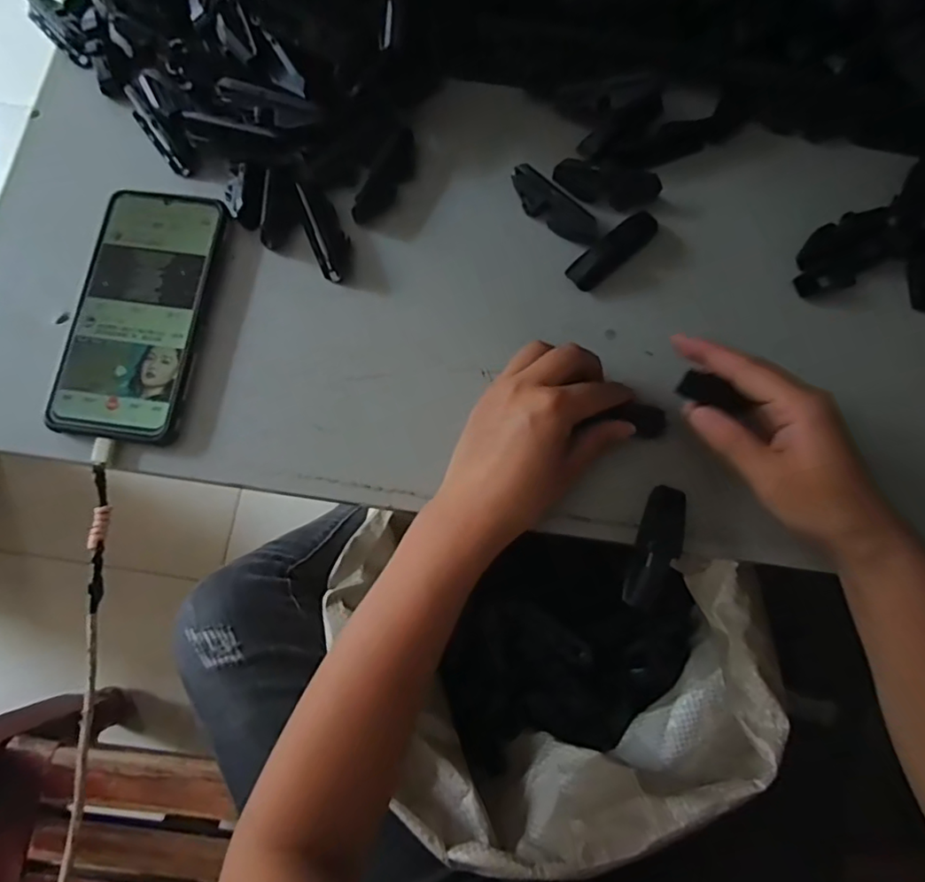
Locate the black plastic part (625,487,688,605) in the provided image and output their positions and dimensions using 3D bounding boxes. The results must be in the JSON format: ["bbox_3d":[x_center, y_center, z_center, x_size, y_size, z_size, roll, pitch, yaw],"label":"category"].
[{"bbox_3d":[0.115,0.062,0.338,0.021,0.024,0.072,19,77,5],"label":"black plastic part"}]

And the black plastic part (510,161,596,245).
[{"bbox_3d":[0.061,-0.160,0.388,0.070,0.018,0.018,41,80,9],"label":"black plastic part"}]

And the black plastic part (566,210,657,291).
[{"bbox_3d":[0.102,-0.128,0.382,0.071,0.016,0.020,-41,80,-9],"label":"black plastic part"}]

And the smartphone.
[{"bbox_3d":[-0.211,-0.084,0.372,0.085,0.014,0.168,8,76,2],"label":"smartphone"}]

